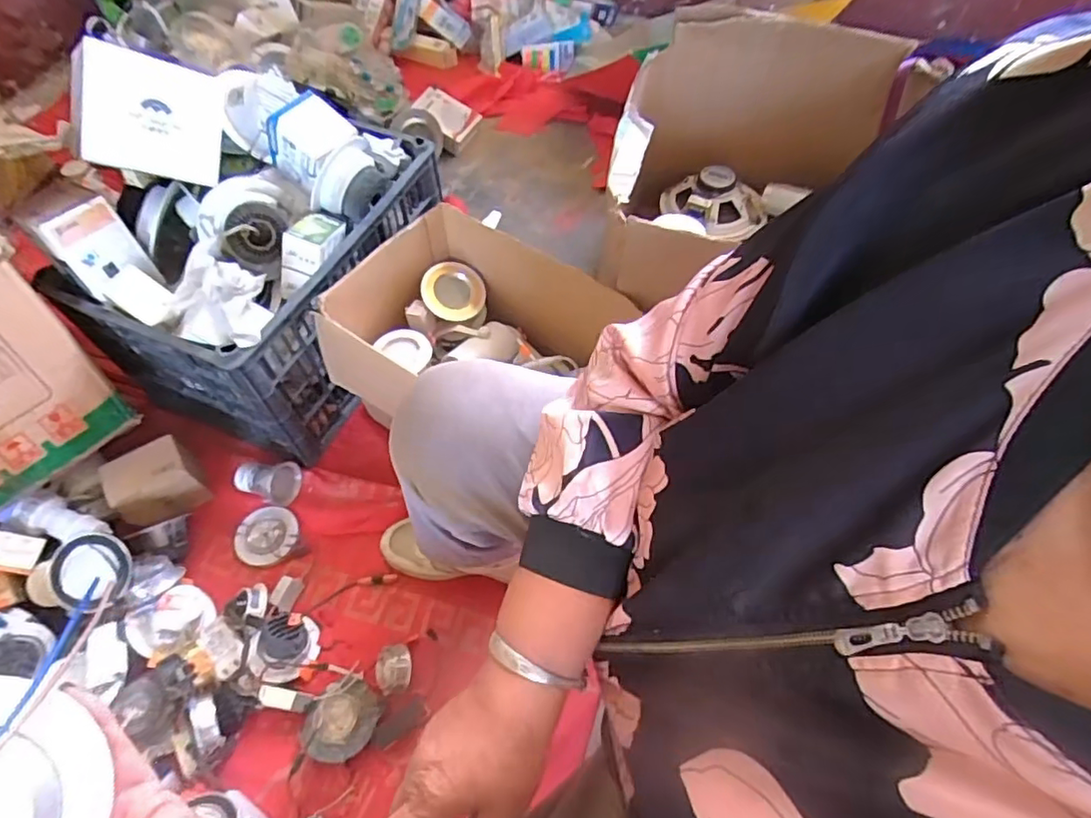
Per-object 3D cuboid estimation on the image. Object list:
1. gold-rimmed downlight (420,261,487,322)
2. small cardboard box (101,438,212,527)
[{"bbox_3d":[-0.151,-0.185,0.958,0.101,0.045,0.093,-13,93,-28],"label":"gold-rimmed downlight"},{"bbox_3d":[-0.564,0.108,0.867,0.109,0.084,0.089,-34,65,-19],"label":"small cardboard box"}]

